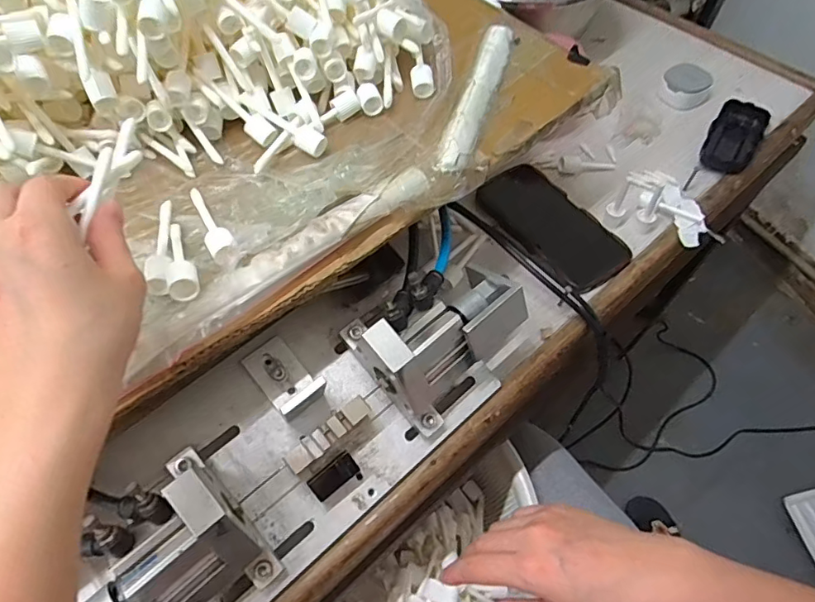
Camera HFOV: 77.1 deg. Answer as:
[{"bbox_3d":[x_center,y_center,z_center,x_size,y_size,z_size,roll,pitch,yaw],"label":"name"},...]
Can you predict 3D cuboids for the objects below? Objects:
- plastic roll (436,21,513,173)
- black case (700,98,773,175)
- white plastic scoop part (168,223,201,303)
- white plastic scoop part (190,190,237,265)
[{"bbox_3d":[0.058,-0.171,0.422,0.025,0.014,0.173,16,60,10],"label":"plastic roll"},{"bbox_3d":[0.383,-0.192,0.601,0.054,0.028,0.116,31,64,18],"label":"black case"},{"bbox_3d":[-0.154,-0.030,0.343,0.019,0.016,0.077,-24,46,-13],"label":"white plastic scoop part"},{"bbox_3d":[-0.140,-0.055,0.362,0.018,0.017,0.091,-28,62,-15],"label":"white plastic scoop part"}]

